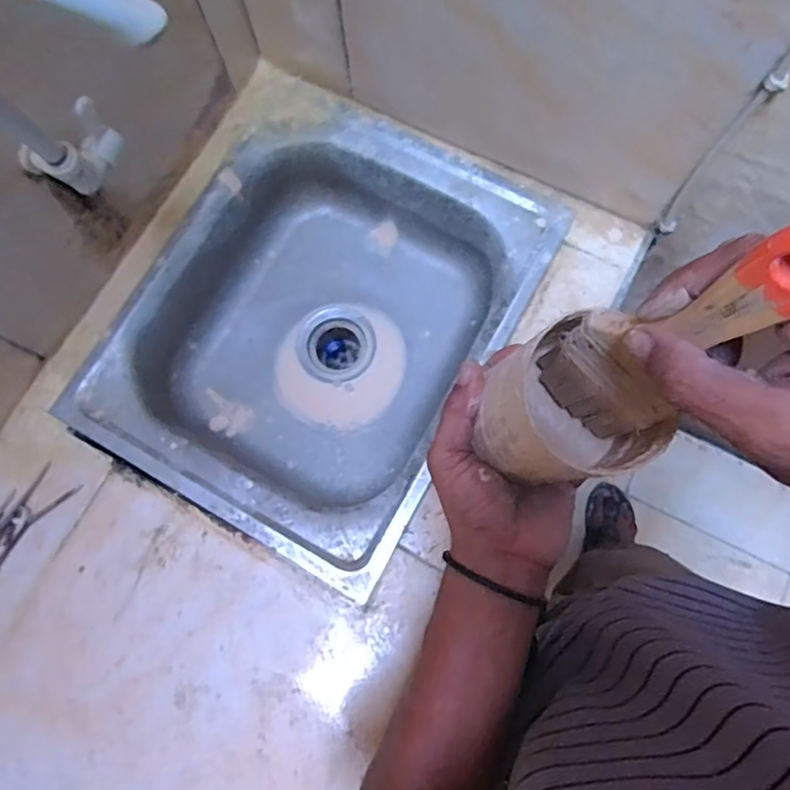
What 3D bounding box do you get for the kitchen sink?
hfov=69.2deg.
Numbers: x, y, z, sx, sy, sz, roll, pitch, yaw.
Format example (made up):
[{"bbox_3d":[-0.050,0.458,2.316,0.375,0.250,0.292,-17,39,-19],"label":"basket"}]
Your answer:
[{"bbox_3d":[-0.087,-0.086,0.722,0.393,0.160,0.500,28,79,9],"label":"kitchen sink"}]

